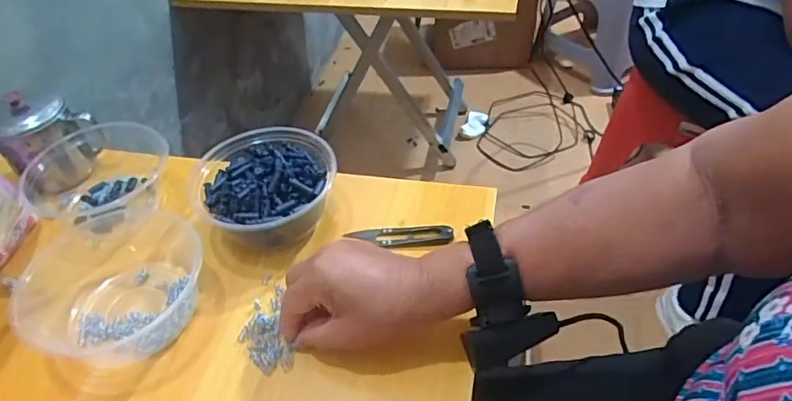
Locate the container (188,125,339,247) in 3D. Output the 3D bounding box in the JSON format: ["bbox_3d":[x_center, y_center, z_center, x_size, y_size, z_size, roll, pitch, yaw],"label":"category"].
[{"bbox_3d":[-0.119,-0.010,0.520,0.129,0.061,0.130,-3,44,3],"label":"container"}]

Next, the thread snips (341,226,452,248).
[{"bbox_3d":[0.003,0.034,0.503,0.099,0.008,0.024,-1,45,5],"label":"thread snips"}]

